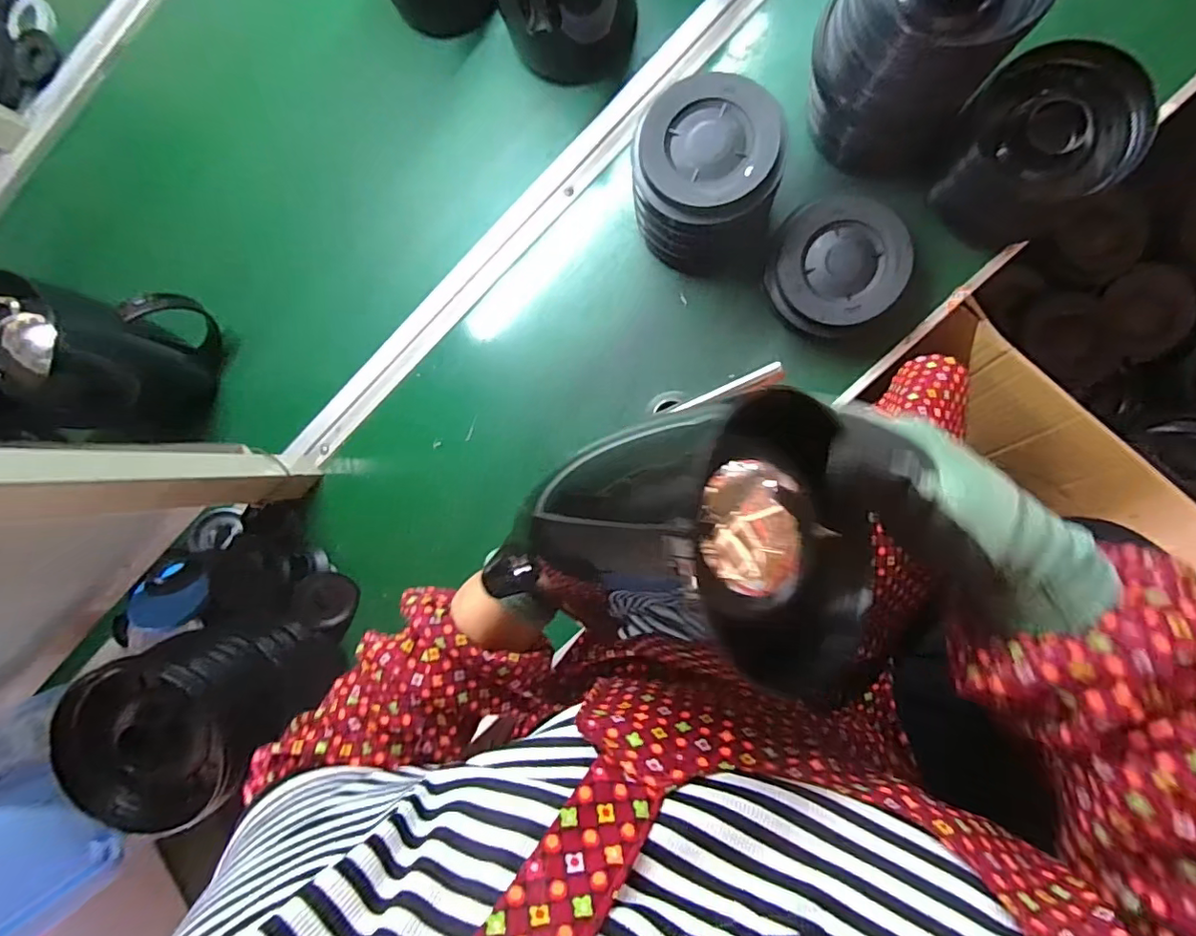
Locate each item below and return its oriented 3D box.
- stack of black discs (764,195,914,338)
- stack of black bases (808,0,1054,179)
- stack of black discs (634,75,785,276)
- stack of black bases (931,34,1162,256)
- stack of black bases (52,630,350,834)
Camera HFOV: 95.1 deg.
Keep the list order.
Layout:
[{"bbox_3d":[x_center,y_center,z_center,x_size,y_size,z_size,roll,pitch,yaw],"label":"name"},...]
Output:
[{"bbox_3d":[0.210,-0.177,0.486,0.109,0.044,0.115,33,96,8],"label":"stack of black discs"},{"bbox_3d":[0.245,-0.328,0.429,0.130,0.164,0.120,41,97,7],"label":"stack of black bases"},{"bbox_3d":[0.099,-0.249,0.482,0.128,0.105,0.122,12,92,10],"label":"stack of black discs"},{"bbox_3d":[0.349,-0.259,0.445,0.120,0.079,0.117,-33,85,9],"label":"stack of black bases"},{"bbox_3d":[-0.349,0.218,0.504,0.130,0.167,0.122,34,96,8],"label":"stack of black bases"}]

